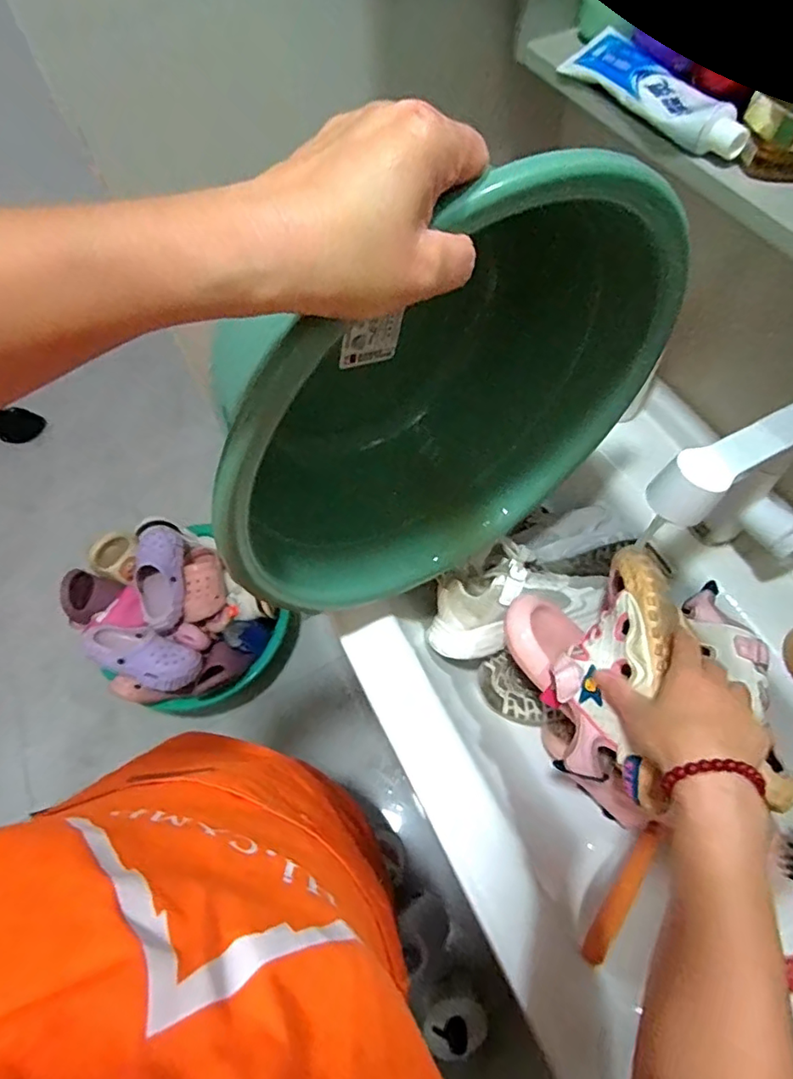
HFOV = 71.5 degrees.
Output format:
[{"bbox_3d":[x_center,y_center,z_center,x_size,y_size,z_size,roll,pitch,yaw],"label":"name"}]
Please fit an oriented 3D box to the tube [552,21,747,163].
[{"bbox_3d":[0.203,-0.365,0.446,0.044,0.026,0.199,-19,63,-8],"label":"tube"}]

